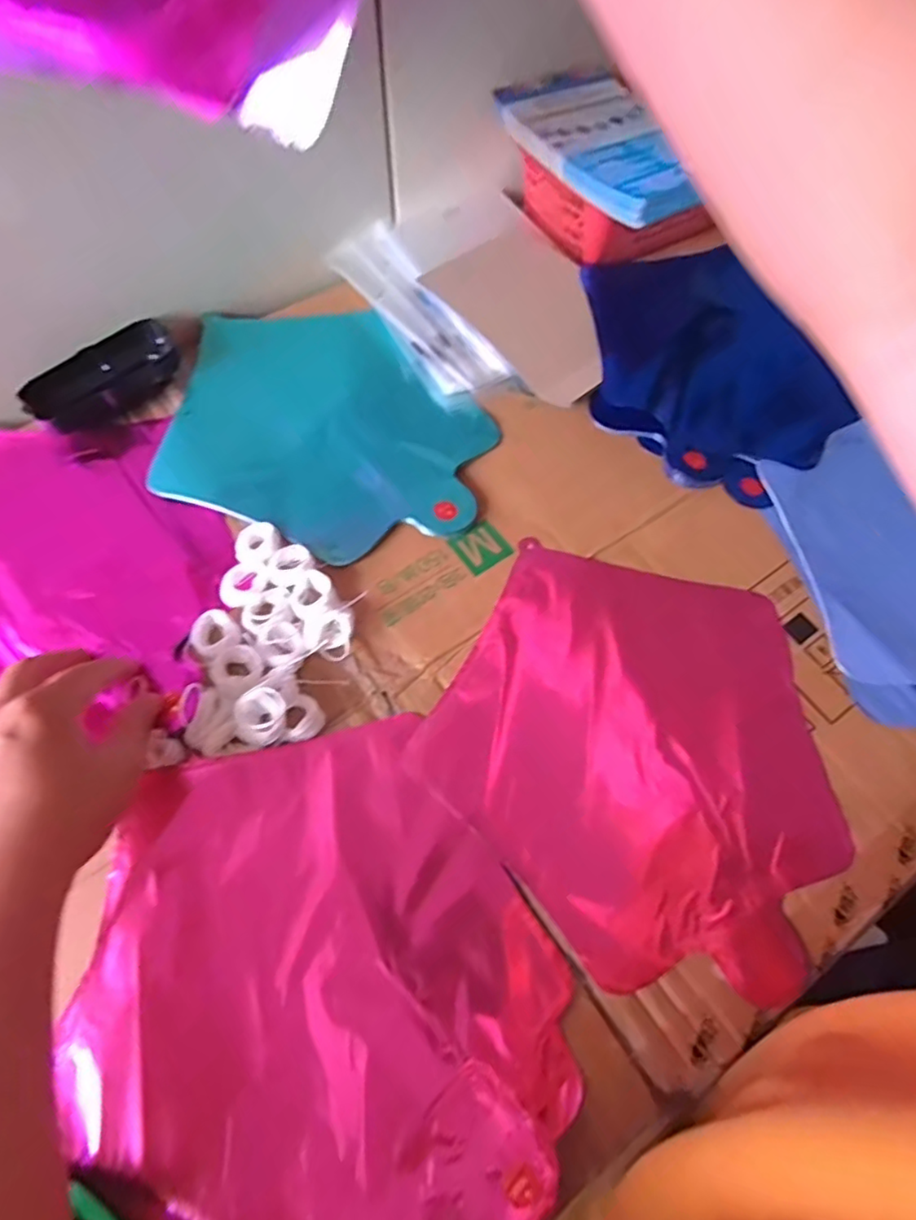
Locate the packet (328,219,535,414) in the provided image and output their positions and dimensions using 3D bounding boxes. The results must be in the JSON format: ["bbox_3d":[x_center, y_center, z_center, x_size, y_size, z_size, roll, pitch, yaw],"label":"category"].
[{"bbox_3d":[-0.035,-0.234,0.483,0.062,0.007,0.204,-31,69,-14],"label":"packet"}]

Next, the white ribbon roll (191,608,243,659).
[{"bbox_3d":[-0.147,0.014,0.371,0.026,0.005,0.028,0,65,-1],"label":"white ribbon roll"}]

